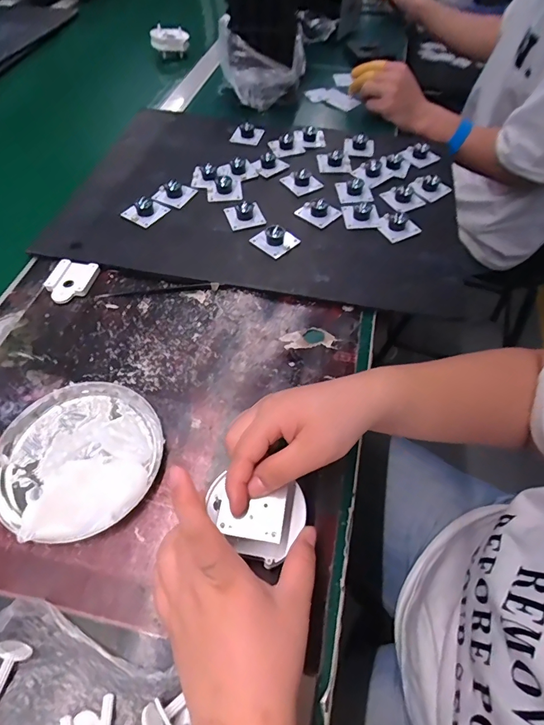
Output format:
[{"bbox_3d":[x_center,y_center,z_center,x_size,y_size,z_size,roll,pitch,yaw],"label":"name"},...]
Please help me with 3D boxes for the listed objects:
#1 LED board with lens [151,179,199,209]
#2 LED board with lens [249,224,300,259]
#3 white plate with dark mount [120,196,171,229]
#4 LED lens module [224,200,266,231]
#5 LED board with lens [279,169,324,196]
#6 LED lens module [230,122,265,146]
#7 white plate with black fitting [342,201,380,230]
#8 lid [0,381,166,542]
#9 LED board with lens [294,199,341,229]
[{"bbox_3d":[-0.124,-0.219,0.515,0.042,0.018,0.043,21,58,14],"label":"LED board with lens"},{"bbox_3d":[0.003,-0.147,0.465,0.045,0.021,0.040,36,63,22],"label":"LED board with lens"},{"bbox_3d":[-0.154,-0.189,0.491,0.038,0.022,0.046,30,61,19],"label":"white plate with dark mount"},{"bbox_3d":[-0.033,-0.183,0.489,0.042,0.016,0.046,-13,56,-9],"label":"LED lens module"},{"bbox_3d":[0.040,-0.244,0.537,0.044,0.017,0.037,-23,58,-15],"label":"LED board with lens"},{"bbox_3d":[-0.037,-0.347,0.605,0.041,0.015,0.049,14,57,10],"label":"LED lens module"},{"bbox_3d":[0.110,-0.182,0.496,0.040,0.017,0.043,-2,55,-1],"label":"white plate with black fitting"},{"bbox_3d":[-0.154,0.072,0.323,0.126,0.022,0.126,0,55,0],"label":"lid"},{"bbox_3d":[0.054,-0.188,0.498,0.048,0.019,0.041,32,61,20],"label":"LED board with lens"}]

